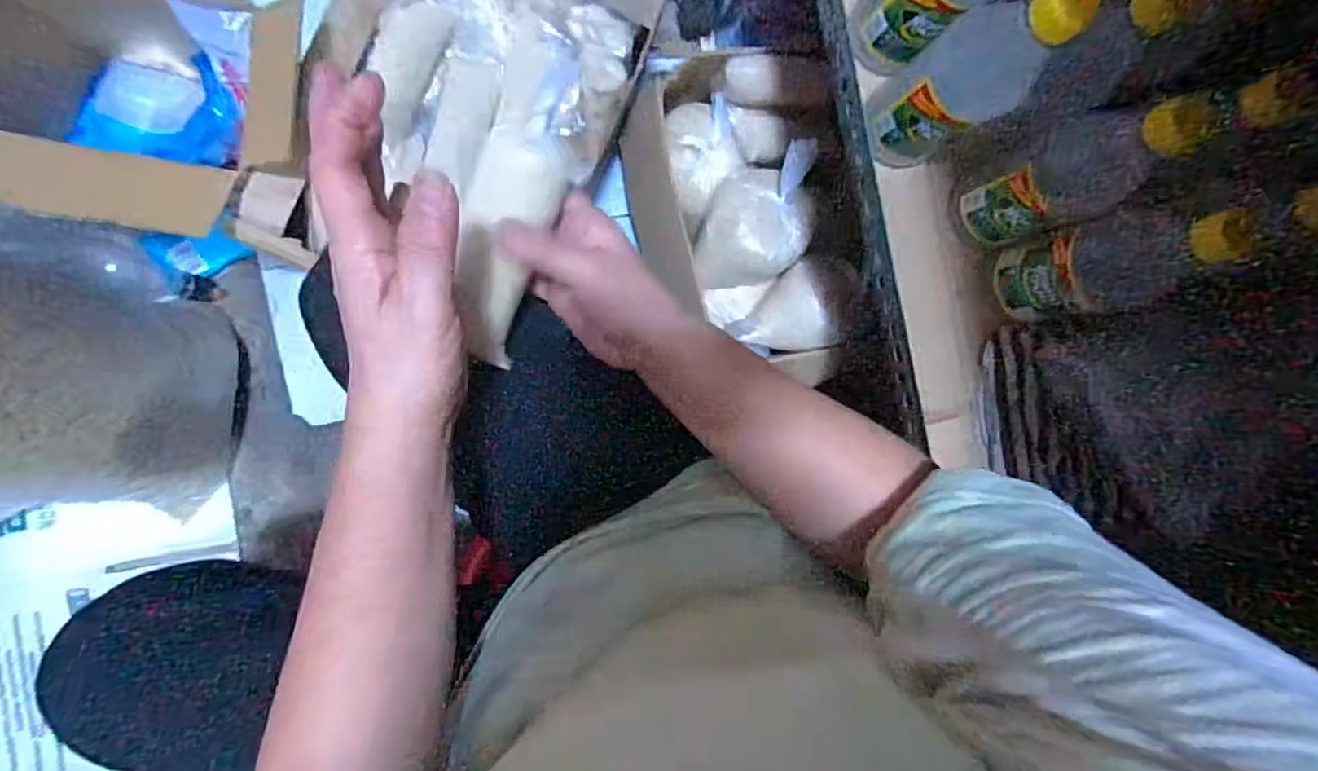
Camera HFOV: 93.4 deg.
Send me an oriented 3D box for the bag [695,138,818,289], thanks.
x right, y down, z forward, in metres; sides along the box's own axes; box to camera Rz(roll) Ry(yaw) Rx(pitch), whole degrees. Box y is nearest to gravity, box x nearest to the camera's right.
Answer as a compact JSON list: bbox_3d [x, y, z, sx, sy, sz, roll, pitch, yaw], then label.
[{"bbox_3d":[0.106,-0.183,0.683,0.117,0.084,0.139,-2,91,-9],"label":"bag"}]

